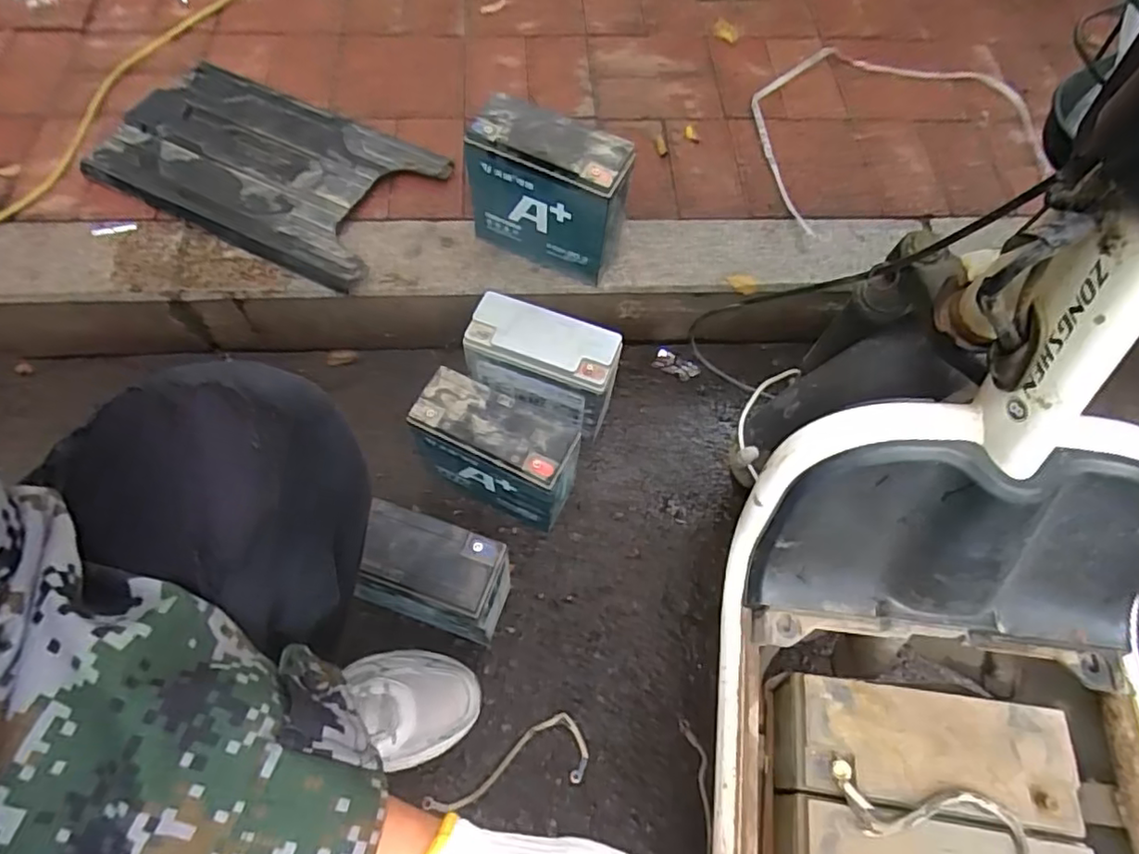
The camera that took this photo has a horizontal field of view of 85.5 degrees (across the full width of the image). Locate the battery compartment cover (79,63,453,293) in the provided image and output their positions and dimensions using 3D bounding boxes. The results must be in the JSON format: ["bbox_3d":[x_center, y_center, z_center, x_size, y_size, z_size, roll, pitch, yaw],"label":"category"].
[{"bbox_3d":[-0.407,-0.352,0.823,0.420,0.032,0.241,23,65,11],"label":"battery compartment cover"}]

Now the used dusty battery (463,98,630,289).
[{"bbox_3d":[-0.024,-0.283,0.742,0.188,0.169,0.079,19,64,9],"label":"used dusty battery"}]

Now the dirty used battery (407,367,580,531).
[{"bbox_3d":[-0.085,0.039,0.740,0.182,0.179,0.078,24,65,11],"label":"dirty used battery"}]

